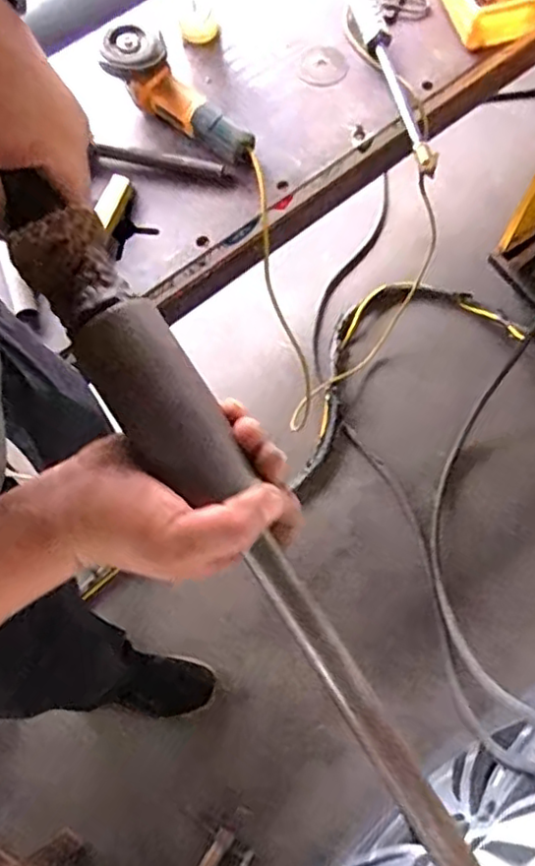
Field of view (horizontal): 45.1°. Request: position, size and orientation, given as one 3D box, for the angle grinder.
[{"bbox_3d":[-0.150,-0.550,1.072,0.101,0.100,0.299,-40,74,-12],"label":"angle grinder"}]

